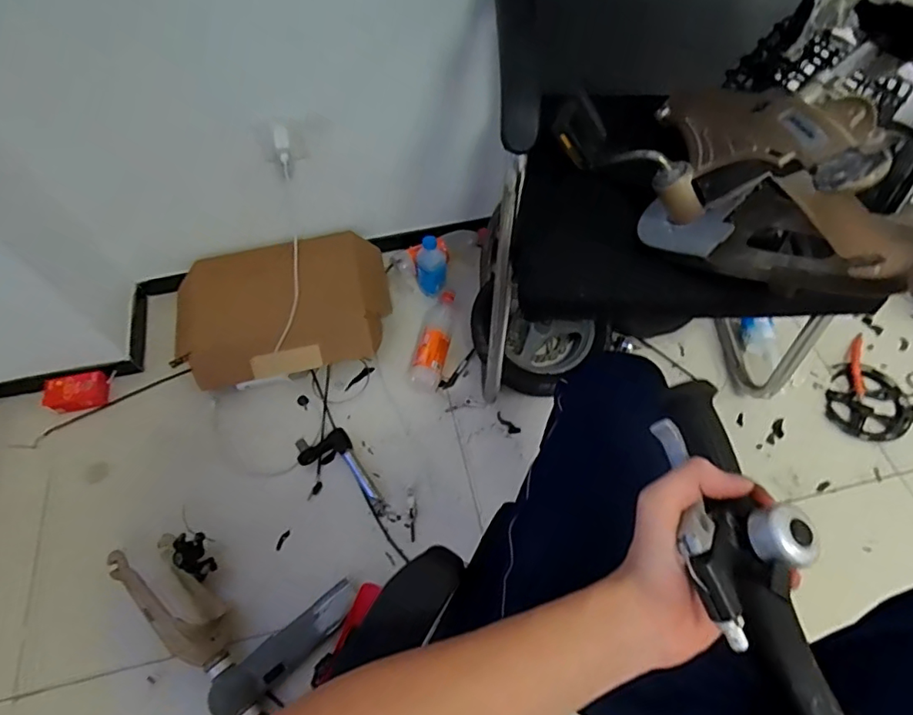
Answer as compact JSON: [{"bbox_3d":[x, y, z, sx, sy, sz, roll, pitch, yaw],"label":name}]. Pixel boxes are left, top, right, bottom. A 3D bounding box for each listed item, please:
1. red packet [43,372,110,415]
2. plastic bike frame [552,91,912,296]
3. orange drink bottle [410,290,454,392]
[{"bbox_3d":[-0.791,0.077,1.120,0.114,0.054,0.075,-4,60,-2],"label":"red packet"},{"bbox_3d":[0.335,-0.209,0.620,0.207,0.190,0.422,-36,48,-15],"label":"plastic bike frame"},{"bbox_3d":[-0.046,-0.048,1.163,0.071,0.058,0.246,10,60,7],"label":"orange drink bottle"}]

